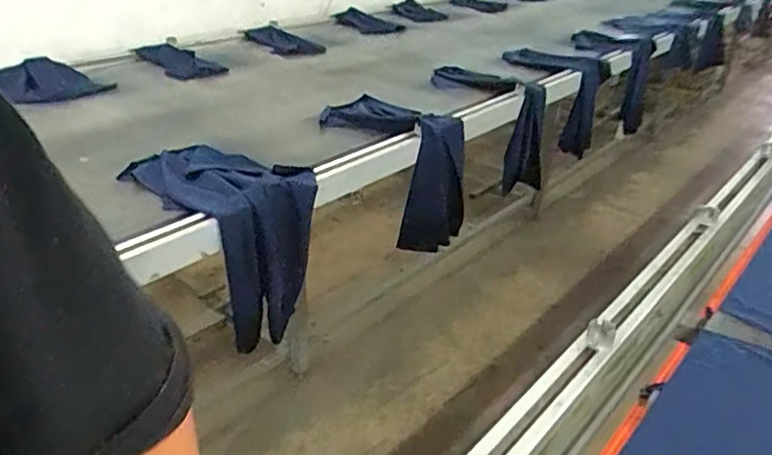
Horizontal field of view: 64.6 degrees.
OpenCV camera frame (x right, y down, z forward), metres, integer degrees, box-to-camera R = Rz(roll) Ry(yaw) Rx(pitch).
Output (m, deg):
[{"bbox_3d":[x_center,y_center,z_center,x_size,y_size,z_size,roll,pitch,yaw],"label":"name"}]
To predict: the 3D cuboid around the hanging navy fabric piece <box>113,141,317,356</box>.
[{"bbox_3d":[-0.339,-0.004,1.346,0.471,0.262,0.237,25,37,38],"label":"hanging navy fabric piece"}]

